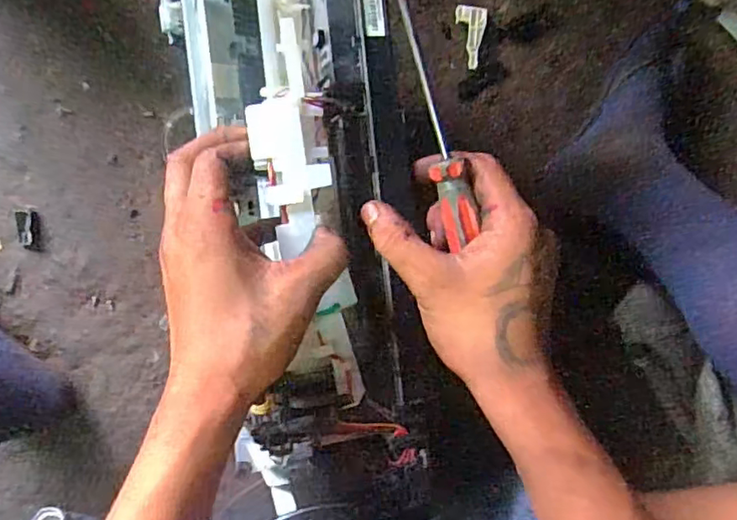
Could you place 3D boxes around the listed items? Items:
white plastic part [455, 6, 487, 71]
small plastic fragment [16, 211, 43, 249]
[{"bbox_3d":[0.117,-0.259,0.688,0.033,0.016,0.073,3,91,-10],"label":"white plastic part"},{"bbox_3d":[-0.349,-0.031,0.610,0.022,0.004,0.039,-4,92,-10],"label":"small plastic fragment"}]

